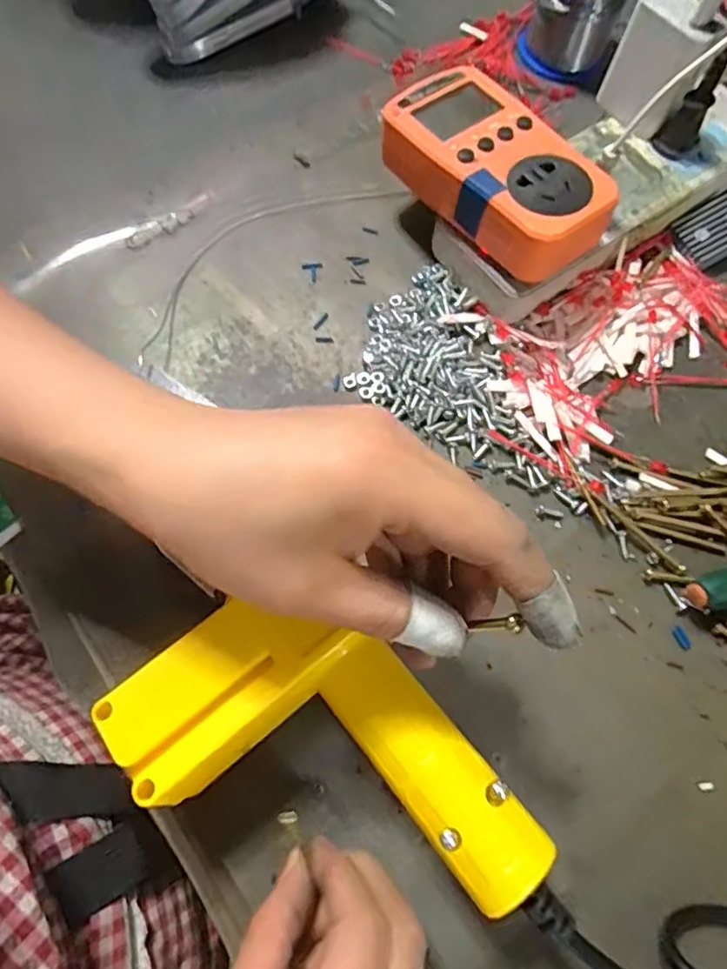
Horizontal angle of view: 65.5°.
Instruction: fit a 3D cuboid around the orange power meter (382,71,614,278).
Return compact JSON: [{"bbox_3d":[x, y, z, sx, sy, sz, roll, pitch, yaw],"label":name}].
[{"bbox_3d":[0.069,-0.165,0.300,0.070,0.028,0.122,-34,73,-11],"label":"orange power meter"}]

